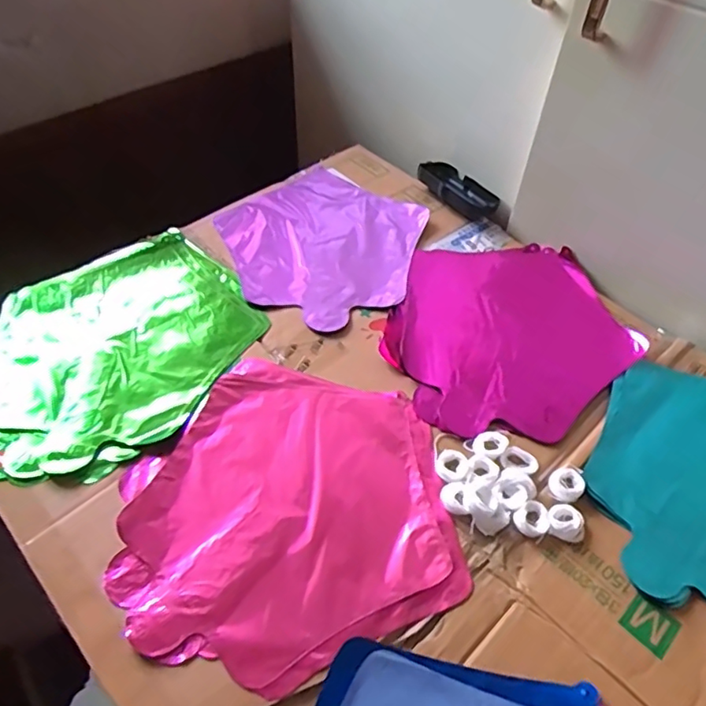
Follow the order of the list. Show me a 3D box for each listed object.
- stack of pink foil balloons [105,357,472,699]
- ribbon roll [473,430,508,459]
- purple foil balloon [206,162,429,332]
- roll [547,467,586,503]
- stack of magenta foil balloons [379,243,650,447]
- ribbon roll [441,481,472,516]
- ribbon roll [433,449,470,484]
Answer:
[{"bbox_3d":[-0.052,0.113,0.450,0.241,0.011,0.245,-5,51,-7],"label":"stack of pink foil balloons"},{"bbox_3d":[0.114,0.076,0.481,0.024,0.004,0.032,34,56,22],"label":"ribbon roll"},{"bbox_3d":[-0.033,-0.124,0.649,0.225,0.016,0.225,31,56,21],"label":"purple foil balloon"},{"bbox_3d":[0.170,0.104,0.459,0.027,0.007,0.032,38,58,25],"label":"roll"},{"bbox_3d":[0.150,-0.023,0.569,0.233,0.016,0.235,-6,51,-8],"label":"stack of magenta foil balloons"},{"bbox_3d":[0.080,0.113,0.450,0.022,0.013,0.025,9,51,4],"label":"ribbon roll"},{"bbox_3d":[0.081,0.091,0.467,0.027,0.009,0.028,2,50,-2],"label":"ribbon roll"}]

